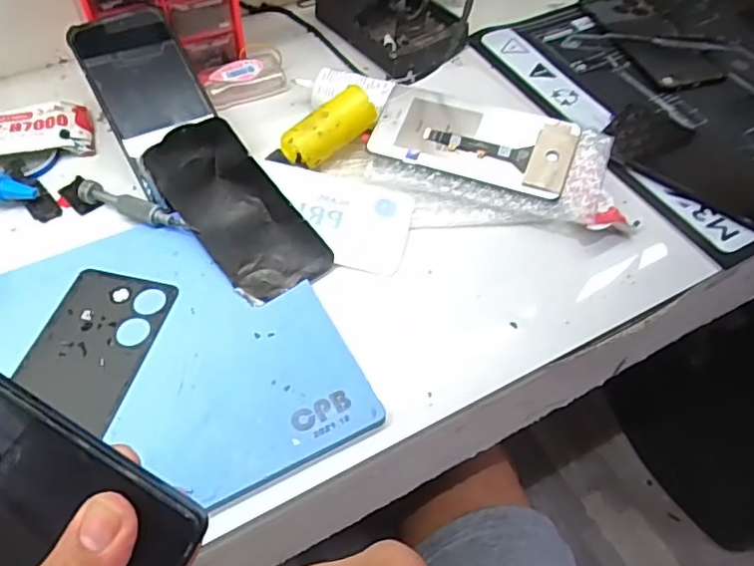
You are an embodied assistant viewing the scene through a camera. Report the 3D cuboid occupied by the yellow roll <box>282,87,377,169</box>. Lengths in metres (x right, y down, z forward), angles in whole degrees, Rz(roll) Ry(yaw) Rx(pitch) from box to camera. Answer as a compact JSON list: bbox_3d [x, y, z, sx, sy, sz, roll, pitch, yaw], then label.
[{"bbox_3d":[-0.039,-0.124,0.484,0.080,0.037,0.028,-33,59,-23],"label":"yellow roll"}]

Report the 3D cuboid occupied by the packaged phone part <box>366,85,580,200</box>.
[{"bbox_3d":[0.077,-0.119,0.485,0.158,0.010,0.074,18,71,15],"label":"packaged phone part"}]

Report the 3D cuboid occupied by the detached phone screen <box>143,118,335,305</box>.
[{"bbox_3d":[-0.105,-0.058,0.446,0.074,0.008,0.161,-32,70,-21],"label":"detached phone screen"}]

